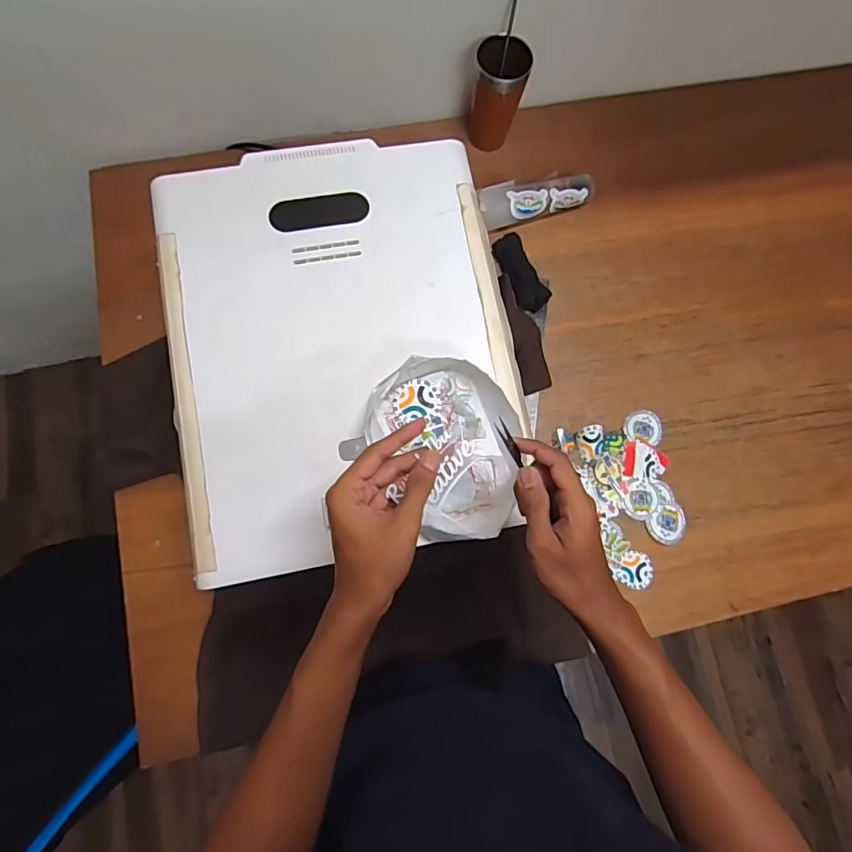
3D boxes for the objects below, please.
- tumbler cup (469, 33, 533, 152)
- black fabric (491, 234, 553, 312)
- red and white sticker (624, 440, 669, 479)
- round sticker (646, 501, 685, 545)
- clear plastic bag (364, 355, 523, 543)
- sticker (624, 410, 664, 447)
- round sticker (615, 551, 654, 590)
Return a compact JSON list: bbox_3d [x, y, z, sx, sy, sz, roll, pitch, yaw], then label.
[{"bbox_3d":[0.114,-0.520,0.761,0.076,0.134,0.076,0,79,-2],"label":"tumbler cup"},{"bbox_3d":[0.152,-0.244,0.763,0.055,0.021,0.127,-27,82,-7],"label":"black fabric"},{"bbox_3d":[0.333,0.054,0.729,0.071,0.006,0.054,14,79,-9],"label":"red and white sticker"},{"bbox_3d":[0.358,0.143,0.711,0.050,0.005,0.061,42,80,5],"label":"round sticker"},{"bbox_3d":[0.030,0.022,0.533,0.147,0.057,0.196,-34,80,-7],"label":"clear plastic bag"},{"bbox_3d":[0.336,0.002,0.739,0.060,0.009,0.052,10,79,-1],"label":"sticker"},{"bbox_3d":[0.305,0.210,0.700,0.049,0.004,0.052,-1,82,6],"label":"round sticker"}]

